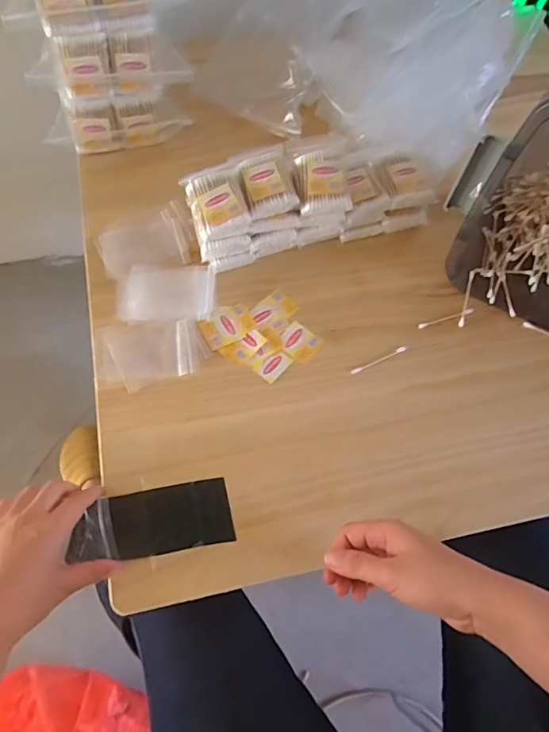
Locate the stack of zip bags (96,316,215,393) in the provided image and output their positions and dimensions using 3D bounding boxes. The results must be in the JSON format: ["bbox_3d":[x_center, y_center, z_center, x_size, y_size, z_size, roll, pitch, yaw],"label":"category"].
[{"bbox_3d":[-0.134,-0.013,0.553,0.119,0.009,0.076,-5,66,-7],"label":"stack of zip bags"}]

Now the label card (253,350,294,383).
[{"bbox_3d":[0.000,-0.001,0.559,0.039,0.004,0.026,-41,75,-20],"label":"label card"}]

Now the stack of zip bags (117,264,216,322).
[{"bbox_3d":[-0.125,-0.086,0.578,0.108,0.009,0.072,2,65,-4],"label":"stack of zip bags"}]

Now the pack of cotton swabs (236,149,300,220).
[{"bbox_3d":[-0.008,-0.209,0.565,0.060,0.015,0.077,-13,67,-10],"label":"pack of cotton swabs"}]

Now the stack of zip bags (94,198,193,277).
[{"bbox_3d":[-0.159,-0.153,0.616,0.113,0.007,0.092,-20,69,-13],"label":"stack of zip bags"}]

